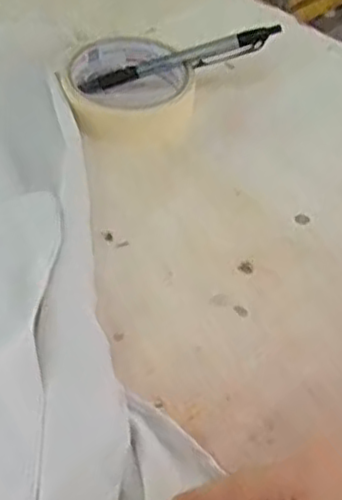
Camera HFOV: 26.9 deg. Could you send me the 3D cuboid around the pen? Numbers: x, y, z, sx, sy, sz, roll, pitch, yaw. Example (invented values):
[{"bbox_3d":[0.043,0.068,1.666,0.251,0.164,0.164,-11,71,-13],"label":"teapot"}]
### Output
[{"bbox_3d":[0.005,-0.130,0.490,0.138,0.012,0.015,-12,47,12],"label":"pen"}]

